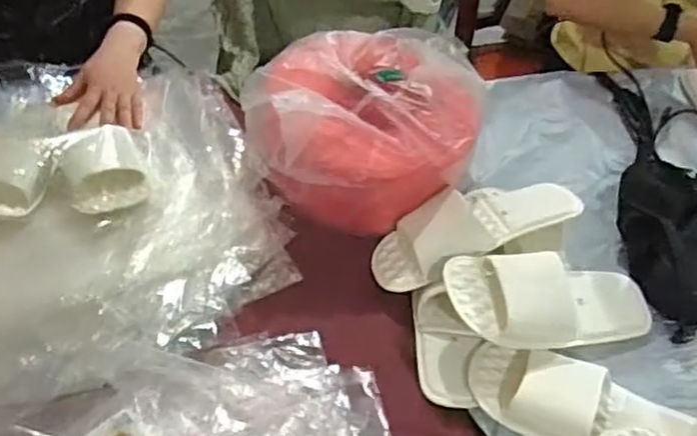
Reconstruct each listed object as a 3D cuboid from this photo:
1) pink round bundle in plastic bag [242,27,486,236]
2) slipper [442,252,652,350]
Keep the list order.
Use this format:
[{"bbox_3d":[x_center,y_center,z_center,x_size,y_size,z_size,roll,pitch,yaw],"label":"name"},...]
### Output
[{"bbox_3d":[0.027,-0.132,0.882,0.267,0.131,0.299,30,54,17],"label":"pink round bundle in plastic bag"},{"bbox_3d":[0.243,0.093,0.789,0.266,0.058,0.117,9,50,-23],"label":"slipper"}]

